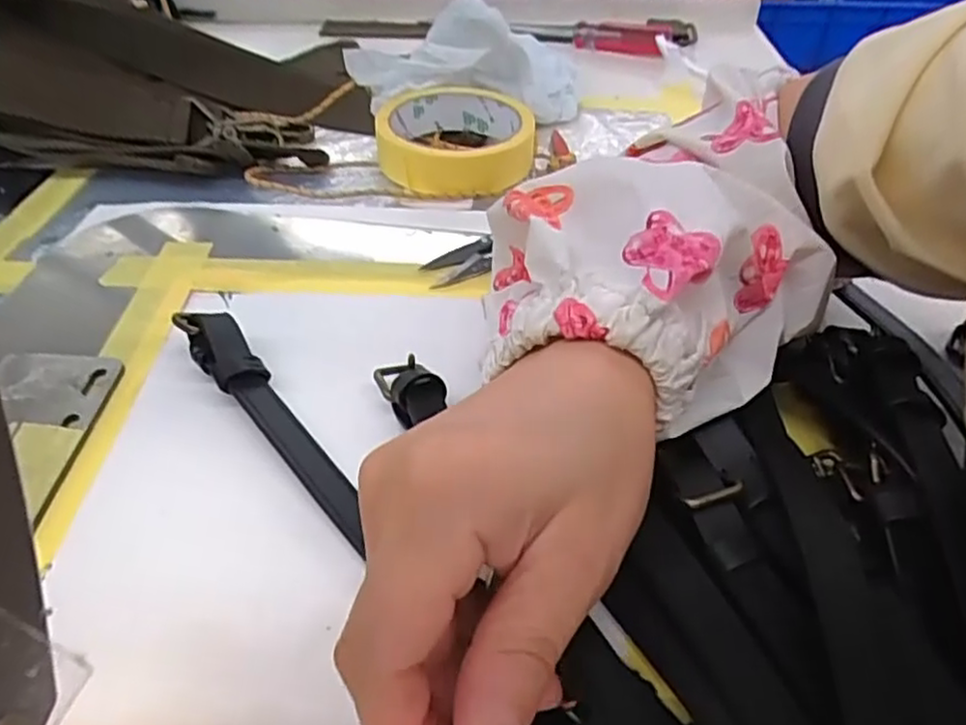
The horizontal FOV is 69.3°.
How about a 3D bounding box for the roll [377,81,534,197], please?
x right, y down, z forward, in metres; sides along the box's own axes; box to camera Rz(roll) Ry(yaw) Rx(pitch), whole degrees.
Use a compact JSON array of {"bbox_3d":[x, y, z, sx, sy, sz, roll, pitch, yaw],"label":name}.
[{"bbox_3d":[-0.017,-0.135,0.419,0.091,0.027,0.091,1,44,-1],"label":"roll"}]

